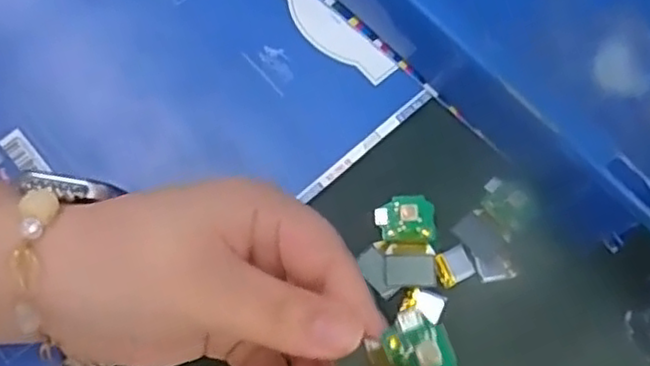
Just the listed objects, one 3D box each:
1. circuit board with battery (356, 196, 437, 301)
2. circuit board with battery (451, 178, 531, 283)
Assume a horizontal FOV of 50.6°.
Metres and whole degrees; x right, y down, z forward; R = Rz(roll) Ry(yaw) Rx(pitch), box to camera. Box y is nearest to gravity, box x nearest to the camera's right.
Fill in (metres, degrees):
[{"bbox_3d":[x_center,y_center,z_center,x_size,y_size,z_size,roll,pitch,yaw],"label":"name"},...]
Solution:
[{"bbox_3d":[0.032,0.027,0.299,0.031,0.011,0.040,2,72,0],"label":"circuit board with battery"},{"bbox_3d":[0.074,0.020,0.304,0.030,0.004,0.044,17,73,5],"label":"circuit board with battery"}]

